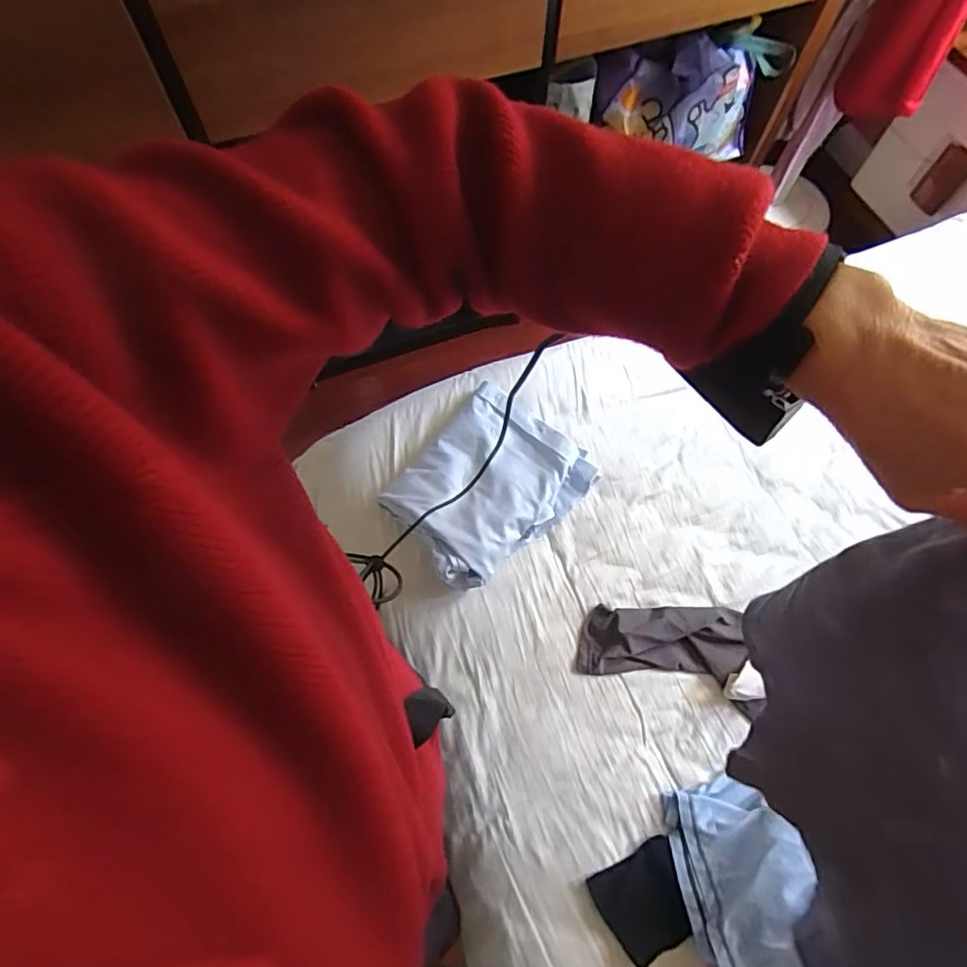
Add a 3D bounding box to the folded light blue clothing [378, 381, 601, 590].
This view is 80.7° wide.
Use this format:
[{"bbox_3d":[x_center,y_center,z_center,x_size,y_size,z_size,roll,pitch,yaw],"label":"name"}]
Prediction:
[{"bbox_3d":[0.004,0.001,0.856,0.234,0.072,0.288,39,71,15],"label":"folded light blue clothing"}]

